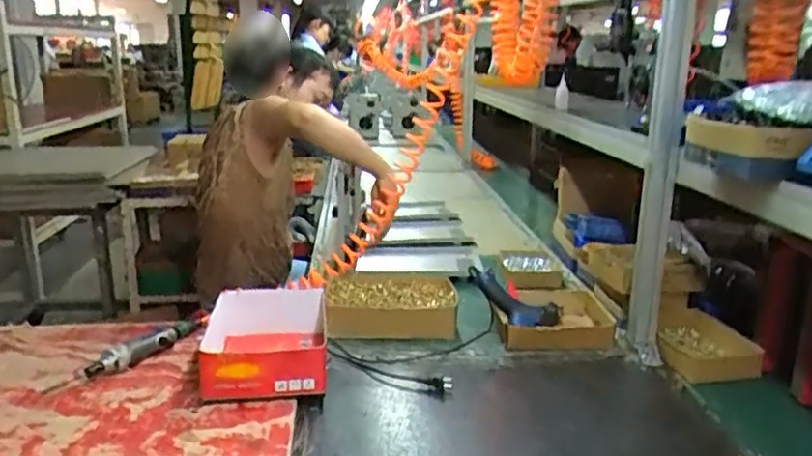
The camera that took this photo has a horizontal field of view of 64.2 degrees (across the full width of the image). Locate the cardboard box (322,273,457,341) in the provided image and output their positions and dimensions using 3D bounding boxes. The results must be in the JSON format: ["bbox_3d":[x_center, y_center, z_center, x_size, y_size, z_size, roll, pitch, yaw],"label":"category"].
[{"bbox_3d":[-0.032,0.158,1.368,0.265,0.067,0.234,1,14,-1],"label":"cardboard box"}]

